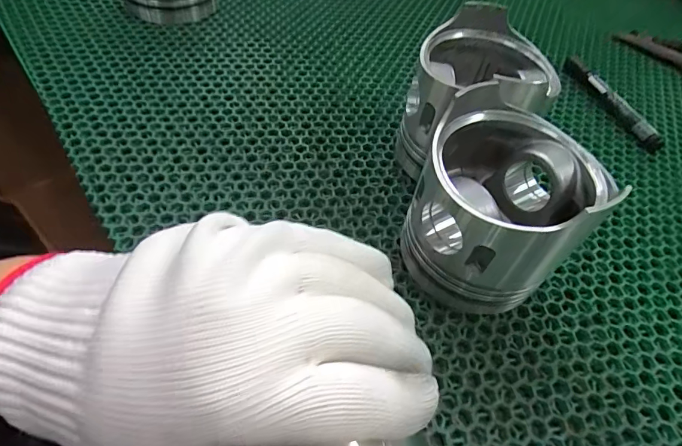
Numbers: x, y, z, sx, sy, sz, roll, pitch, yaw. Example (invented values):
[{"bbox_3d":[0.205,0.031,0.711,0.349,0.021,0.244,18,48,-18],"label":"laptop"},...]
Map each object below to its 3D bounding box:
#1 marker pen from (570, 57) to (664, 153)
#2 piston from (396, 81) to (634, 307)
[{"bbox_3d":[0.289,-0.131,0.443,0.019,0.018,0.145,-11,55,-14],"label":"marker pen"},{"bbox_3d":[0.099,-0.009,0.272,0.107,0.108,0.100,3,53,-4],"label":"piston"}]

